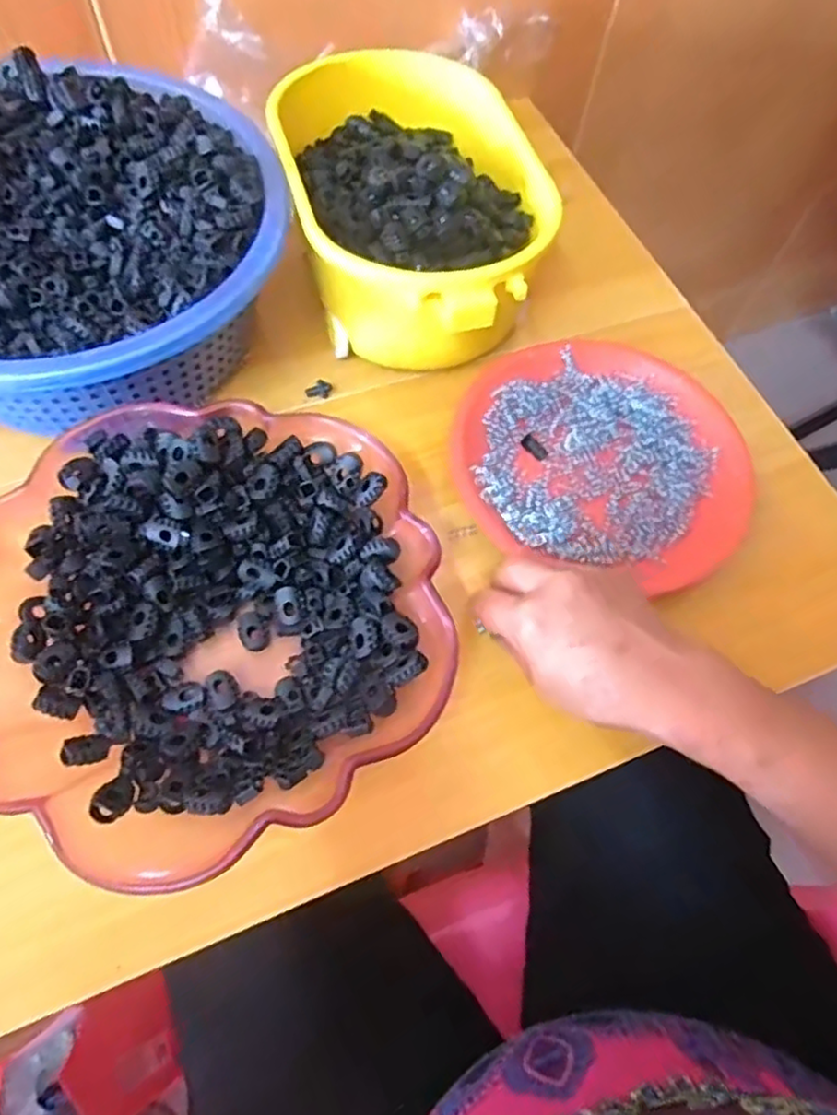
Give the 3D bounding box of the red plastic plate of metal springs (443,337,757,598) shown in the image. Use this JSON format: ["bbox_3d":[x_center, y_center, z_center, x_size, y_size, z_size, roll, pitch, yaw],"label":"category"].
[{"bbox_3d":[0.121,-0.073,0.453,0.193,0.021,0.183,1,64,-3],"label":"red plastic plate of metal springs"}]

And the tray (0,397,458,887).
[{"bbox_3d":[-0.113,0.030,0.356,0.238,0.057,0.236,-22,67,-14],"label":"tray"}]

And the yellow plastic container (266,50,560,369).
[{"bbox_3d":[-0.008,-0.251,0.479,0.163,0.091,0.267,-15,66,-10],"label":"yellow plastic container"}]

